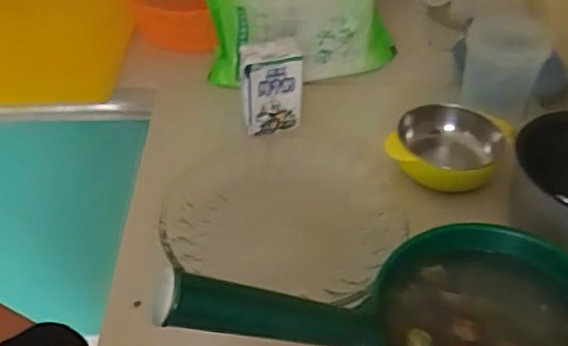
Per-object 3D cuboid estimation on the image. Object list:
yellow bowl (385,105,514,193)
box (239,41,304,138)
[{"bbox_3d":[0.186,-0.030,0.679,0.117,0.043,0.116,20,45,20],"label":"yellow bowl"},{"bbox_3d":[-0.014,-0.098,0.708,0.070,0.112,0.026,-10,42,-12],"label":"box"}]

